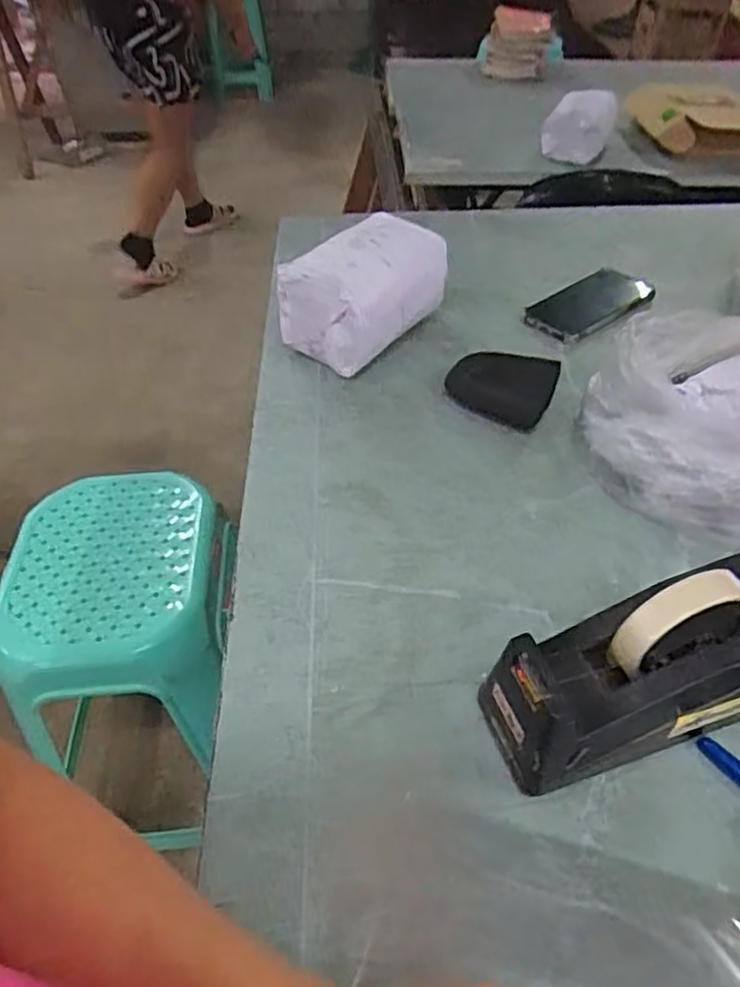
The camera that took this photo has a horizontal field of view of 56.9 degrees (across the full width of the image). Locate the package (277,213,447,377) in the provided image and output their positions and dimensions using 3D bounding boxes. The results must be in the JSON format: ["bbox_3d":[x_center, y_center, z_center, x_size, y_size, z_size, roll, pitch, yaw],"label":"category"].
[{"bbox_3d":[0.001,-0.221,0.763,0.171,0.109,0.113,-34,55,-30],"label":"package"}]

